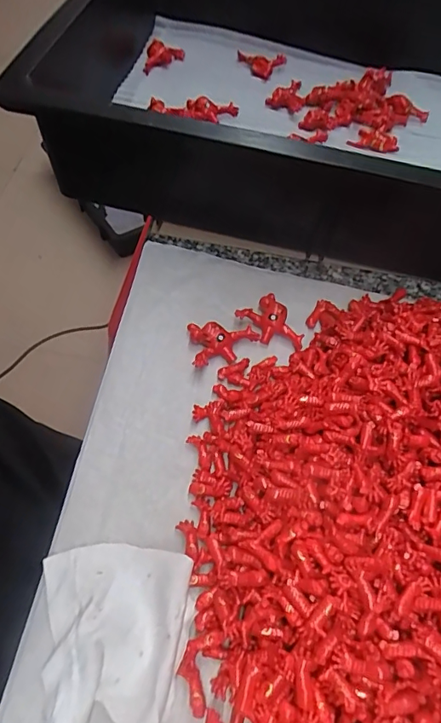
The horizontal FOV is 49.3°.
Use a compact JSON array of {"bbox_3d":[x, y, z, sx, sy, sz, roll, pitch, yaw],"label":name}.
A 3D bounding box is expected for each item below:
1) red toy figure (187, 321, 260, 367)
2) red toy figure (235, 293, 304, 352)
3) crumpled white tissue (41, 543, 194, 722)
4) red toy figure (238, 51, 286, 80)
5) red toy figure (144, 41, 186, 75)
[{"bbox_3d":[0.004,-0.012,0.320,0.046,0.012,0.031,-4,60,-9],"label":"red toy figure"},{"bbox_3d":[0.036,-0.025,0.329,0.029,0.011,0.044,-33,69,-23],"label":"red toy figure"},{"bbox_3d":[-0.049,0.127,0.227,0.070,0.015,0.078,-1,60,-8],"label":"crumpled white tissue"},{"bbox_3d":[0.040,-0.298,0.484,0.048,0.015,0.028,13,59,1],"label":"red toy figure"},{"bbox_3d":[-0.056,-0.301,0.476,0.036,0.015,0.039,7,59,-3],"label":"red toy figure"}]

